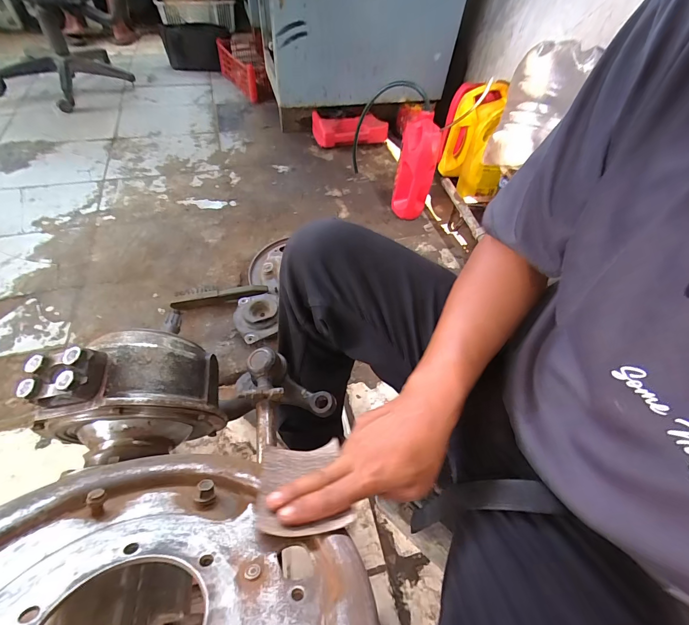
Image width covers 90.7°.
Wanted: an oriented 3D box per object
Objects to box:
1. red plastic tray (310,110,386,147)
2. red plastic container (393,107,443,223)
[{"bbox_3d":[0.031,-0.696,1.298,0.297,0.118,0.062,-4,53,-9],"label":"red plastic tray"},{"bbox_3d":[0.221,-0.446,1.072,0.112,0.285,0.146,13,52,5],"label":"red plastic container"}]

